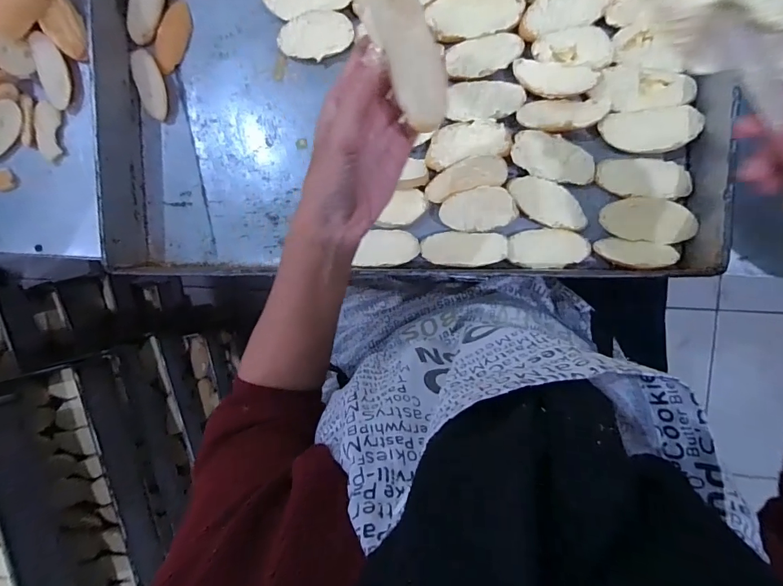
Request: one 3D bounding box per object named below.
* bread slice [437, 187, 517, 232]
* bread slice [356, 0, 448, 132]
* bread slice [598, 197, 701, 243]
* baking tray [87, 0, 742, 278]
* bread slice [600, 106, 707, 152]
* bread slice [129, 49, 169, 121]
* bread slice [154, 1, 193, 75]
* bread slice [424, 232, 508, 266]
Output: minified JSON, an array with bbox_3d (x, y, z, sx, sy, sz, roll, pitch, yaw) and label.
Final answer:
[{"bbox_3d":[0.091,-0.088,0.451,0.077,0.010,0.044,-2,97,7],"label":"bread slice"},{"bbox_3d":[0.010,-0.154,0.269,0.035,0.016,0.098,-26,111,9],"label":"bread slice"},{"bbox_3d":[0.256,-0.074,0.430,0.085,0.015,0.043,10,118,9],"label":"bread slice"},{"bbox_3d":[0.002,-0.202,0.449,0.629,0.059,0.368,1,97,7],"label":"baking tray"},{"bbox_3d":[0.254,-0.161,0.423,0.087,0.011,0.042,3,97,19],"label":"bread slice"},{"bbox_3d":[-0.278,-0.240,0.494,0.031,0.008,0.077,-13,95,9],"label":"bread slice"},{"bbox_3d":[-0.249,-0.292,0.493,0.033,0.006,0.078,18,96,-12],"label":"bread slice"},{"bbox_3d":[0.077,-0.046,0.455,0.087,0.014,0.035,3,97,7],"label":"bread slice"}]

